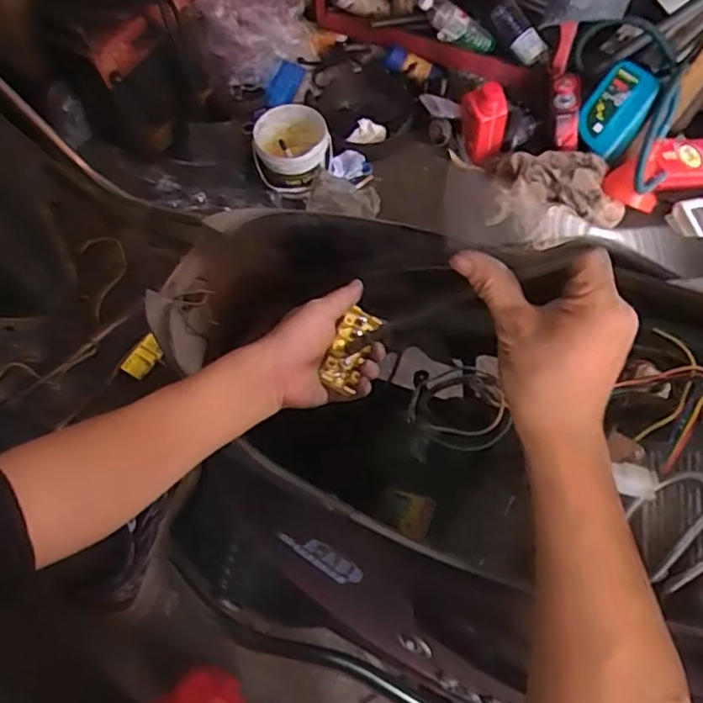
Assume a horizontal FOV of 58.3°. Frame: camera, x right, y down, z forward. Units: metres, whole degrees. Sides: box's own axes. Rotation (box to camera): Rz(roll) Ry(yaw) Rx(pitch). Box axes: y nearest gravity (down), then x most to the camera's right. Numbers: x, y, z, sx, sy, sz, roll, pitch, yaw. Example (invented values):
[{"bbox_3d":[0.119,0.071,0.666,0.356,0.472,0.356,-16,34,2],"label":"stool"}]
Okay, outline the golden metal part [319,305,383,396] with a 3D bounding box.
[{"bbox_3d":[0.000,-0.004,0.578,0.032,0.019,0.078,18,65,8],"label":"golden metal part"}]

